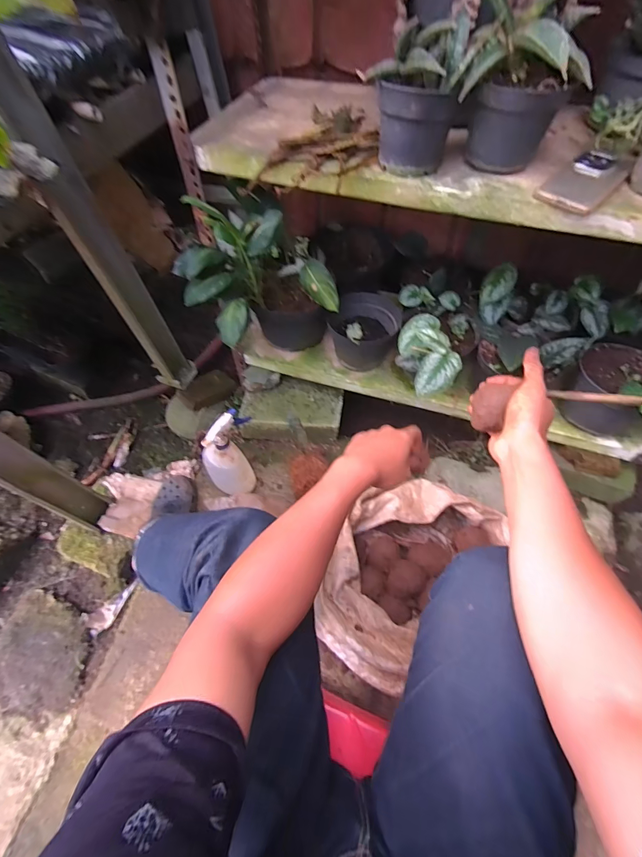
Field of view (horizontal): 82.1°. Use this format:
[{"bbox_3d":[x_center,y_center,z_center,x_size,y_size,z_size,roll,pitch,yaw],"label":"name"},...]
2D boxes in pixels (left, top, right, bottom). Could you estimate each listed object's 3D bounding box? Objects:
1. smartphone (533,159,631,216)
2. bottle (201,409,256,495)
[{"bbox_3d":[0.358,-0.336,0.509,0.079,0.012,0.135,39,66,24],"label":"smartphone"},{"bbox_3d":[-0.212,0.062,0.838,0.096,0.237,0.111,29,62,20],"label":"bottle"}]

